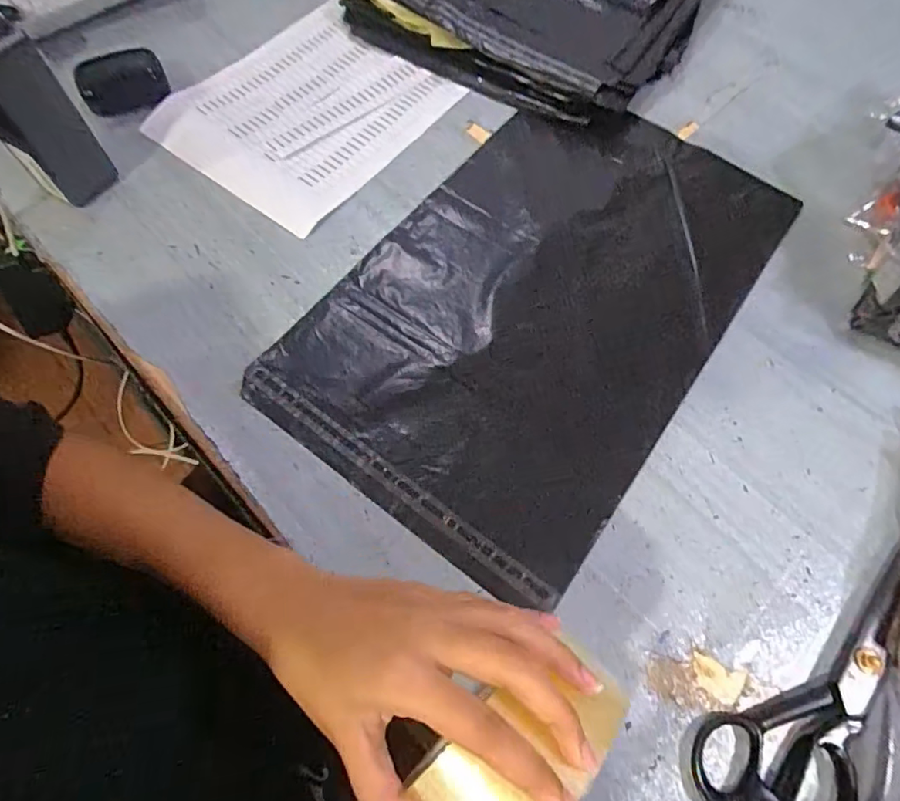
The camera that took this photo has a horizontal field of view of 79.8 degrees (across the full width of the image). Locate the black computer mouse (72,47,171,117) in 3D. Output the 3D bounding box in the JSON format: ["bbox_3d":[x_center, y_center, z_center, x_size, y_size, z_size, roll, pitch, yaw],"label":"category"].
[{"bbox_3d":[-0.314,-0.306,0.518,0.076,0.029,0.054,-21,68,-11],"label":"black computer mouse"}]

